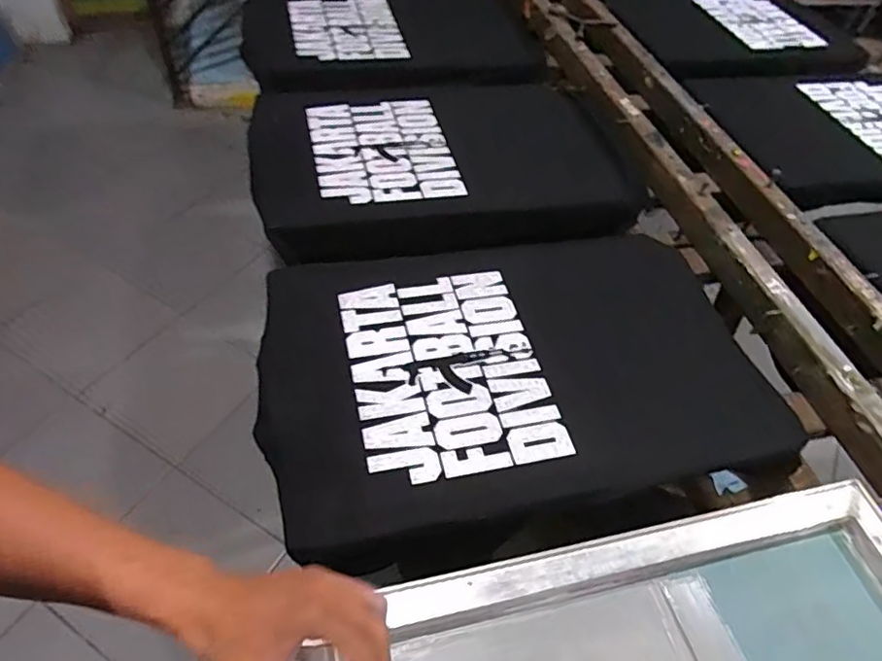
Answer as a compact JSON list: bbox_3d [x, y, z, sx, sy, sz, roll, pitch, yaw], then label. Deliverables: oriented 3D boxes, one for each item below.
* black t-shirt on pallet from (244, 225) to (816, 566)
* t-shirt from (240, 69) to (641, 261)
[{"bbox_3d":[0.095,0.045,0.758,0.631,0.027,0.429,-4,50,-11],"label":"black t-shirt on pallet"},{"bbox_3d":[0.004,-0.336,1.097,0.682,0.119,0.470,-6,51,-10],"label":"t-shirt"}]

